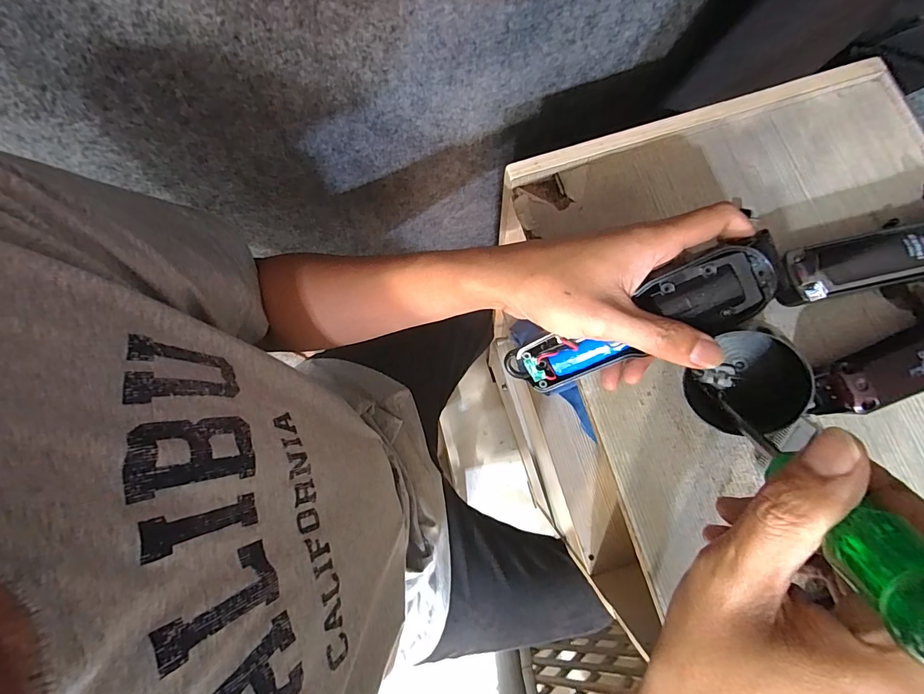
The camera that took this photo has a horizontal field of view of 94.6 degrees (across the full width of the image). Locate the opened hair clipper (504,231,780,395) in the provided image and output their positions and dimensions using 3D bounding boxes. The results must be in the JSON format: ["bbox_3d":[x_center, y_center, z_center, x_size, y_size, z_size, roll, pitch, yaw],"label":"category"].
[{"bbox_3d":[0.108,-0.014,0.271,0.163,0.020,0.046,-26,104,23],"label":"opened hair clipper"}]

